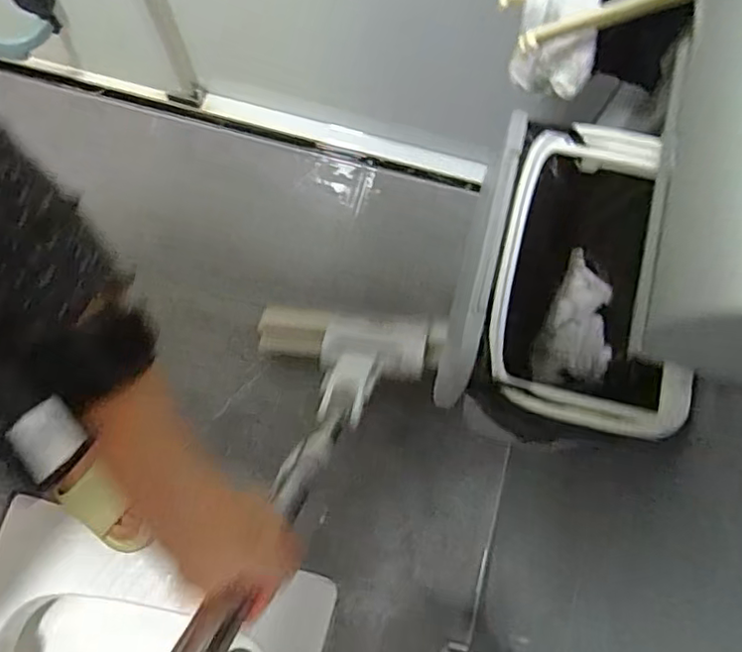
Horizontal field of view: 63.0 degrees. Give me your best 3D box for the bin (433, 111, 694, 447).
[{"bbox_3d":[0.177,-0.022,0.587,0.166,0.232,0.269,9,77,2],"label":"bin"}]

